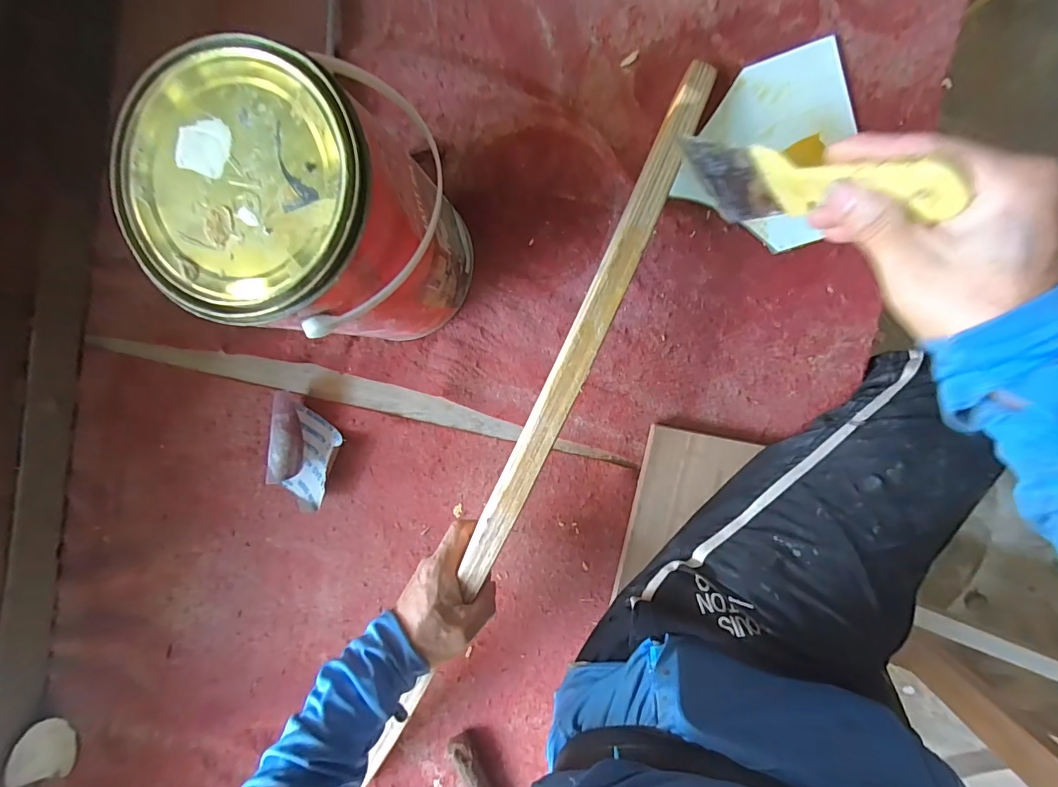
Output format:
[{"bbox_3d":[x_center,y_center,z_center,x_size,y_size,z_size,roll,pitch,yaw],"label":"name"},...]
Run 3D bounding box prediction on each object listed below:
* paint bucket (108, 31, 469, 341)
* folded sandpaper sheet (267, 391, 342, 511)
[{"bbox_3d":[-0.163,-0.140,0.401,0.166,0.243,0.170,1,94,8],"label":"paint bucket"},{"bbox_3d":[-0.258,0.071,0.528,0.069,0.049,0.133,9,95,8],"label":"folded sandpaper sheet"}]

